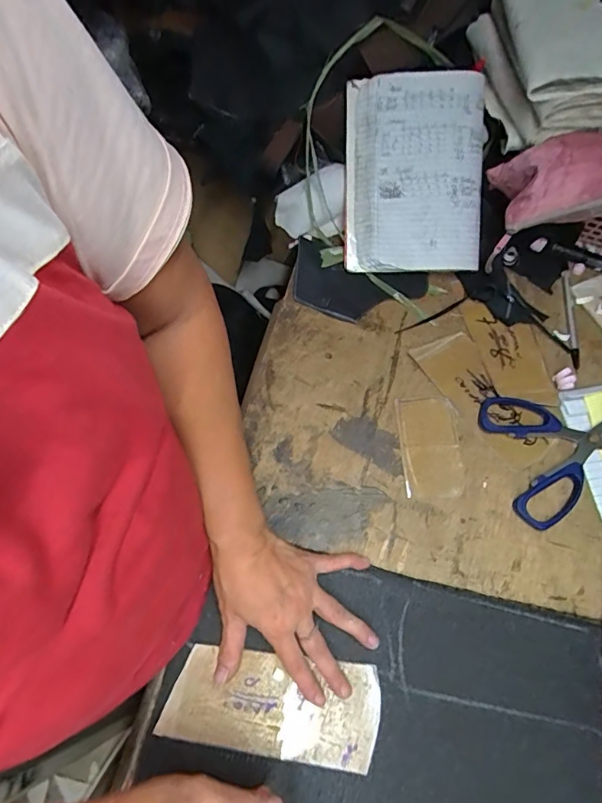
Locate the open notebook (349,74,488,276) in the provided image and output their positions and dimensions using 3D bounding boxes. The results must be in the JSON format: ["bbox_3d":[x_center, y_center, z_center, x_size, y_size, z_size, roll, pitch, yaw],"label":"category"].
[{"bbox_3d":[0.121,-0.241,0.512,0.142,0.021,0.195,1,98,11],"label":"open notebook"}]

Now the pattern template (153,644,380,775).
[{"bbox_3d":[-0.023,0.243,0.382,0.166,0.005,0.071,8,68,2],"label":"pattern template"}]

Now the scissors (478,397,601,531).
[{"bbox_3d":[0.268,0.042,0.462,0.161,0.007,0.128,-13,68,-5],"label":"scissors"}]

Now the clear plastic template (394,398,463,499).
[{"bbox_3d":[0.125,0.043,0.466,0.057,0.004,0.099,0,67,0],"label":"clear plastic template"}]

